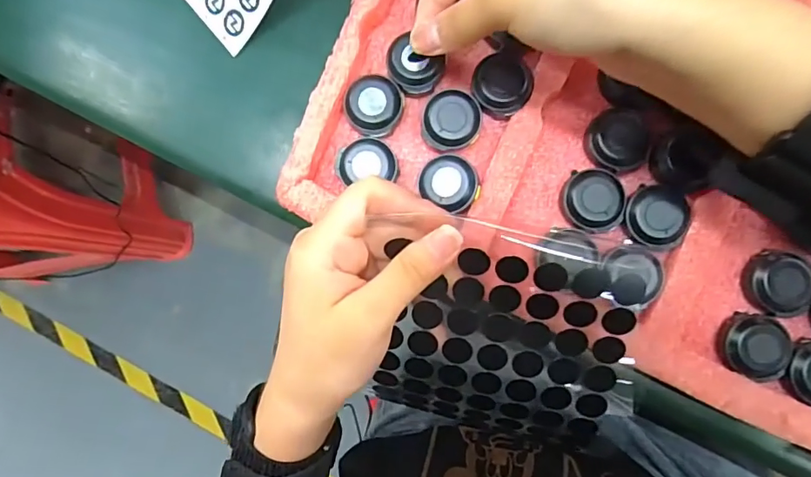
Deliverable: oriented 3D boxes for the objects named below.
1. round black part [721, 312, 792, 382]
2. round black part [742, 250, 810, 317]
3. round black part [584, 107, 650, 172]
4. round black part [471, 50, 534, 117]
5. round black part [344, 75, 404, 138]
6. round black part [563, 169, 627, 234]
[{"bbox_3d":[0.162,0.051,0.234,0.028,0.011,0.030,0,87,4],"label":"round black part"},{"bbox_3d":[0.176,0.021,0.235,0.030,0.011,0.029,0,87,4],"label":"round black part"},{"bbox_3d":[0.103,-0.049,0.246,0.028,0.010,0.031,-21,86,3],"label":"round black part"},{"bbox_3d":[0.048,-0.076,0.253,0.028,0.011,0.030,0,87,4],"label":"round black part"},{"bbox_3d":[-0.016,-0.067,0.256,0.028,0.014,0.029,0,87,4],"label":"round black part"},{"bbox_3d":[0.091,-0.019,0.244,0.030,0.012,0.028,0,87,4],"label":"round black part"}]

